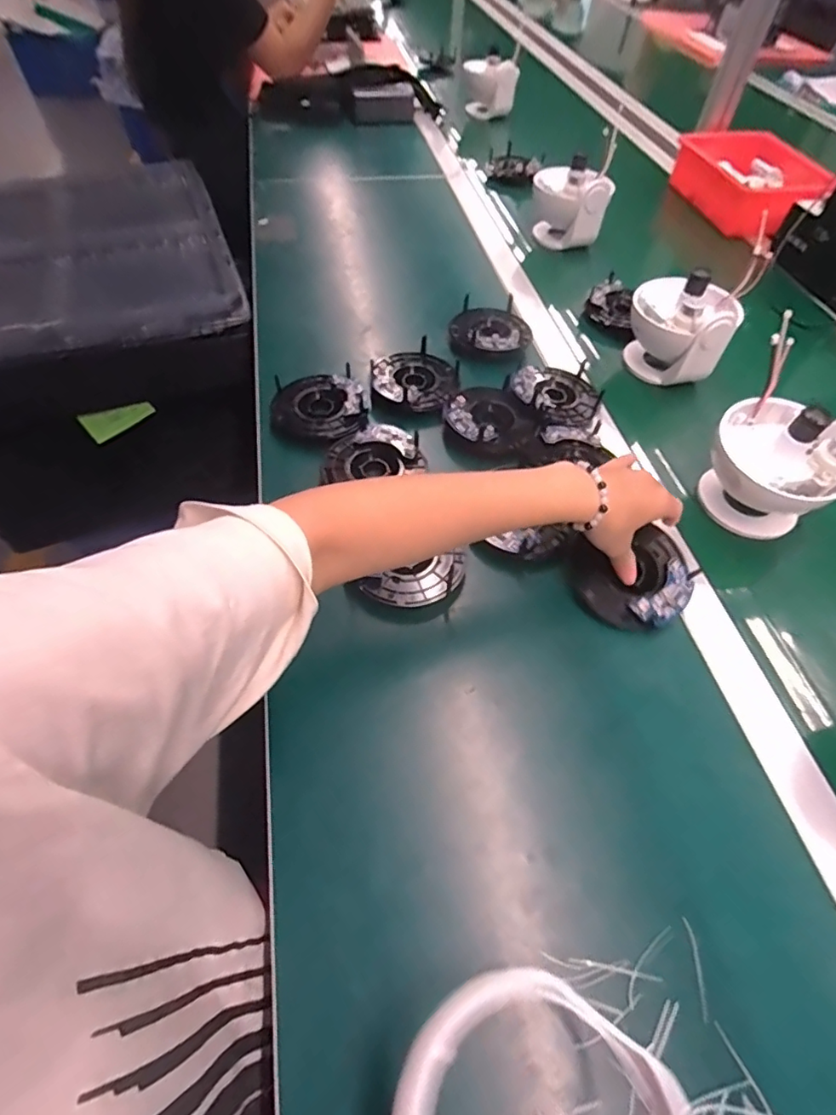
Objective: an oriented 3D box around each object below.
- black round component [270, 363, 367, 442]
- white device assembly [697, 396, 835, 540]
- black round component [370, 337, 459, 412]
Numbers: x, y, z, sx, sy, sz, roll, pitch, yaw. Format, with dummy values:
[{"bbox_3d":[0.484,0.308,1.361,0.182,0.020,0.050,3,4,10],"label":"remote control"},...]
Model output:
[{"bbox_3d":[-0.104,-0.160,0.559,0.097,0.022,0.093,1,55,-1],"label":"black round component"},{"bbox_3d":[0.327,-0.083,0.491,0.102,0.112,0.111,-34,63,-23],"label":"white device assembly"},{"bbox_3d":[-0.003,-0.199,0.596,0.095,0.031,0.097,1,55,-1],"label":"black round component"}]

